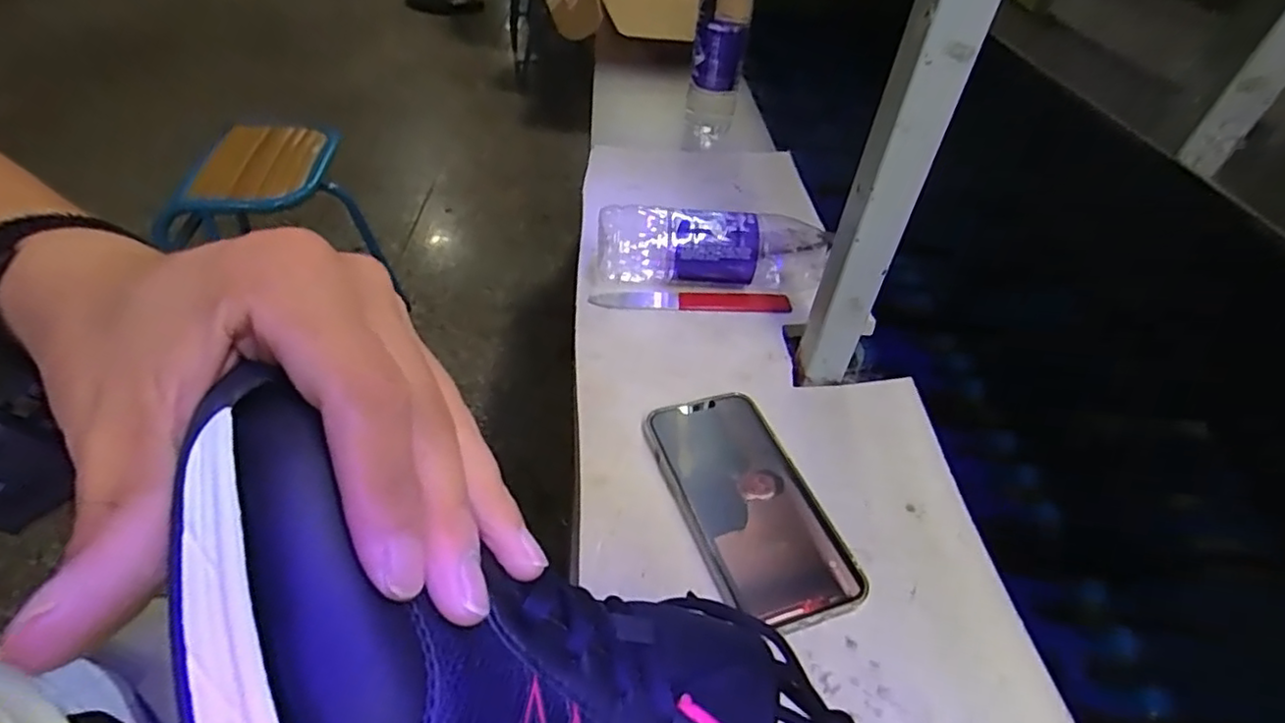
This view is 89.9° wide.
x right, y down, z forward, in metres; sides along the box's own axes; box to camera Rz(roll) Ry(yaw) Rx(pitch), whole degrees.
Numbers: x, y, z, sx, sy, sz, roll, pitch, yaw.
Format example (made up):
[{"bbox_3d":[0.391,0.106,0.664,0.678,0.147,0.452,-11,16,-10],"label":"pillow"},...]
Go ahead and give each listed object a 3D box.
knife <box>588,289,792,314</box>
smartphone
[{"bbox_3d":[0.042,-0.052,0.549,0.167,0.006,0.025,2,43,-2],"label":"knife"},{"bbox_3d":[0.065,0.085,0.399,0.081,0.015,0.160,-14,46,-18],"label":"smartphone"}]

